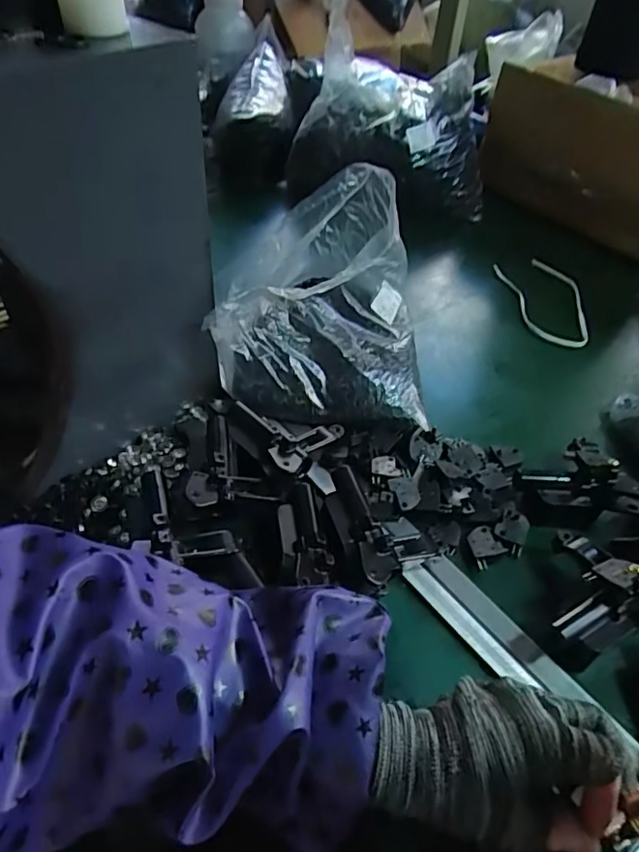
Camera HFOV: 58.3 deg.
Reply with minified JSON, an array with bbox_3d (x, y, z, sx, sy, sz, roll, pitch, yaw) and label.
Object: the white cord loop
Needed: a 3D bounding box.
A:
[{"bbox_3d":[0.281,-0.160,0.707,0.085,0.018,0.175,-1,46,-6],"label":"white cord loop"}]

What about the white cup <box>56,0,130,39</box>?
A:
[{"bbox_3d":[-0.126,-0.233,0.317,0.035,0.031,0.041,-9,47,-14],"label":"white cup"}]

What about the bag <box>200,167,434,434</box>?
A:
[{"bbox_3d":[0.004,-0.102,0.490,0.185,0.175,0.127,-2,46,-7],"label":"bag"}]

